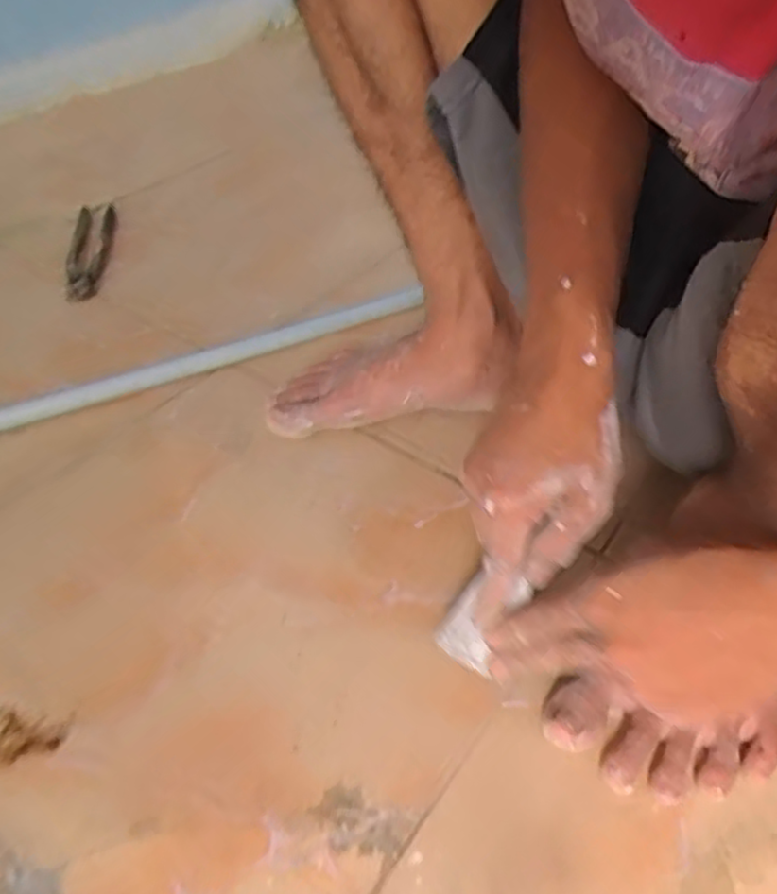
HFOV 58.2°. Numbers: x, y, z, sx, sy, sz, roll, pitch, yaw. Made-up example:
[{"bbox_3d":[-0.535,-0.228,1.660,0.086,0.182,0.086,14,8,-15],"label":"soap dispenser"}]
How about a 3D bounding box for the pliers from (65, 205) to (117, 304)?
[{"bbox_3d":[-0.365,-0.245,0.854,0.045,0.025,0.233,-6,44,-7],"label":"pliers"}]

